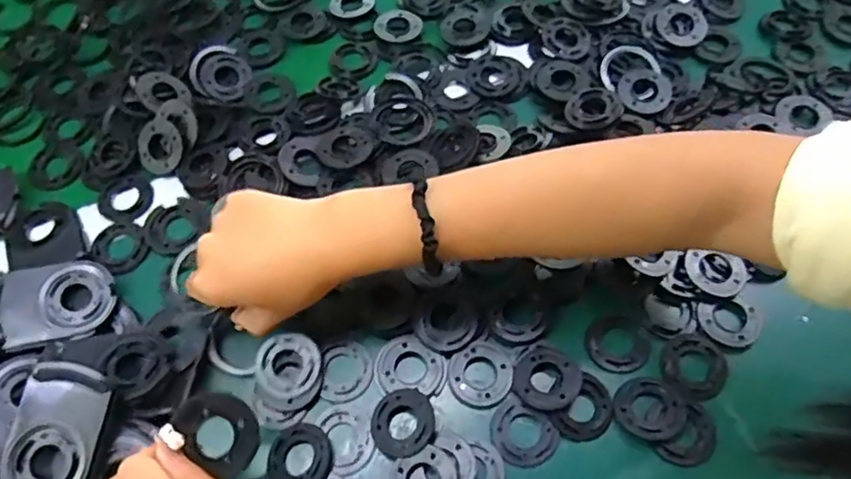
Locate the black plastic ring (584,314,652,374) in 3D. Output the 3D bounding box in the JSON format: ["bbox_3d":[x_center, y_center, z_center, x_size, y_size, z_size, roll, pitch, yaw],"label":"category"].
[{"bbox_3d":[0.137,0.075,0.444,0.043,0.006,0.044,-1,61,1],"label":"black plastic ring"}]

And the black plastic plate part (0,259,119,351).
[{"bbox_3d":[-0.268,0.045,0.444,0.083,0.009,0.058,-9,73,-16],"label":"black plastic plate part"}]

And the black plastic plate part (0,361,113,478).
[{"bbox_3d":[-0.232,0.119,0.387,0.055,0.013,0.083,12,75,5],"label":"black plastic plate part"}]

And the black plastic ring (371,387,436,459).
[{"bbox_3d":[-0.015,0.121,0.414,0.041,0.009,0.044,-1,61,1],"label":"black plastic ring"}]

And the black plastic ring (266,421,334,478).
[{"bbox_3d":[-0.082,0.143,0.409,0.042,0.004,0.044,-1,61,1],"label":"black plastic ring"}]

